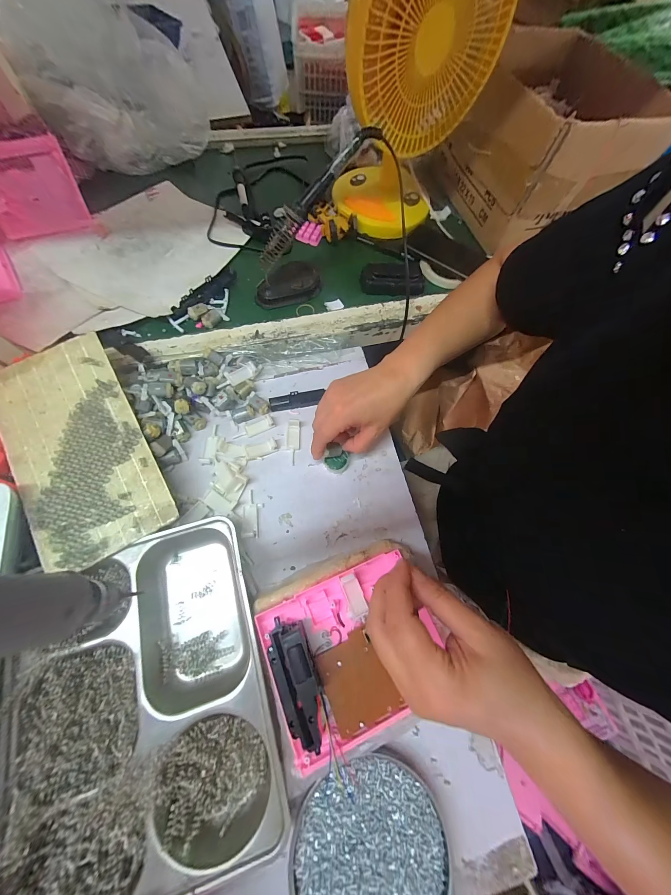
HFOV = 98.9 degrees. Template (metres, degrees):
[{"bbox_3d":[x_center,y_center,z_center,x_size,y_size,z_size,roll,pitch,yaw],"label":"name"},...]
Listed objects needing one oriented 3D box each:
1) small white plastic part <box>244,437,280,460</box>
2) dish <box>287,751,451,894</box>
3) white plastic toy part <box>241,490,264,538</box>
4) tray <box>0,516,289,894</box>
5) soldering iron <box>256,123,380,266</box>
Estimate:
[{"bbox_3d":[-0.100,0.001,0.383,0.042,0.012,0.025,-16,71,-9],"label":"small white plastic part"},{"bbox_3d":[0.029,0.349,0.243,0.129,0.021,0.133,1,69,-2],"label":"dish"},{"bbox_3d":[-0.103,0.081,0.354,0.023,0.013,0.056,-2,69,-3],"label":"white plastic toy part"},{"bbox_3d":[-0.178,0.233,0.275,0.213,0.045,0.277,-17,71,-9],"label":"tray"},{"bbox_3d":[-0.033,-0.328,0.379,0.207,0.031,0.021,-37,72,22],"label":"soldering iron"}]

